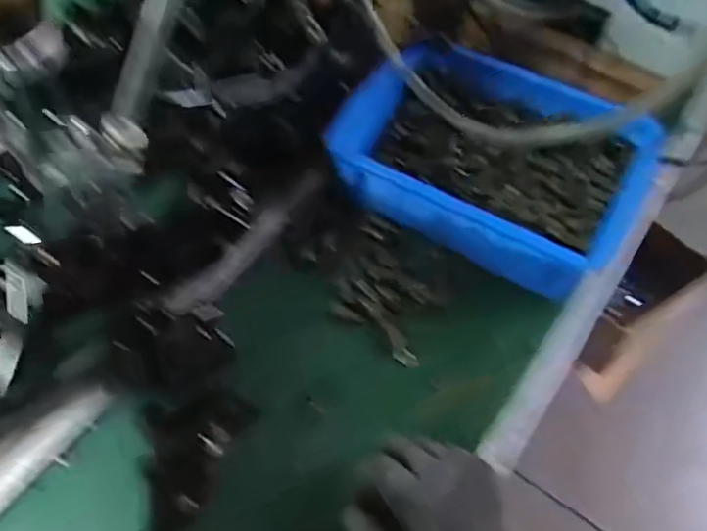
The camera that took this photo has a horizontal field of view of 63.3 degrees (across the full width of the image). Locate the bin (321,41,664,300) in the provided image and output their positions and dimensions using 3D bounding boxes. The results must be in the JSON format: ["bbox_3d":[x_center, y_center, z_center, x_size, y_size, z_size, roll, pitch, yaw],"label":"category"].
[{"bbox_3d":[0.123,-0.097,0.520,0.246,0.066,0.189,33,62,15],"label":"bin"}]

